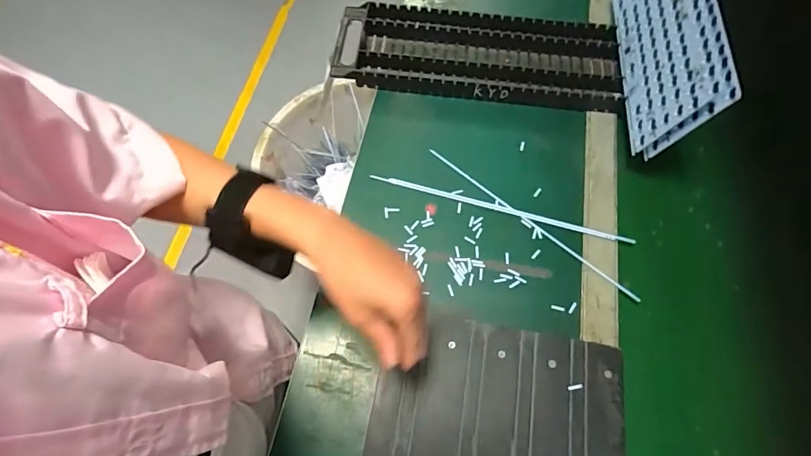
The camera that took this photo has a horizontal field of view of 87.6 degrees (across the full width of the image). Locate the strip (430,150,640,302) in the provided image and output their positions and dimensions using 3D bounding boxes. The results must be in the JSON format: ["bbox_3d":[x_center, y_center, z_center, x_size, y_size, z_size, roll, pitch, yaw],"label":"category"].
[{"bbox_3d":[0.151,-0.010,0.522,0.301,0.006,0.007,39,70,13],"label":"strip"}]

